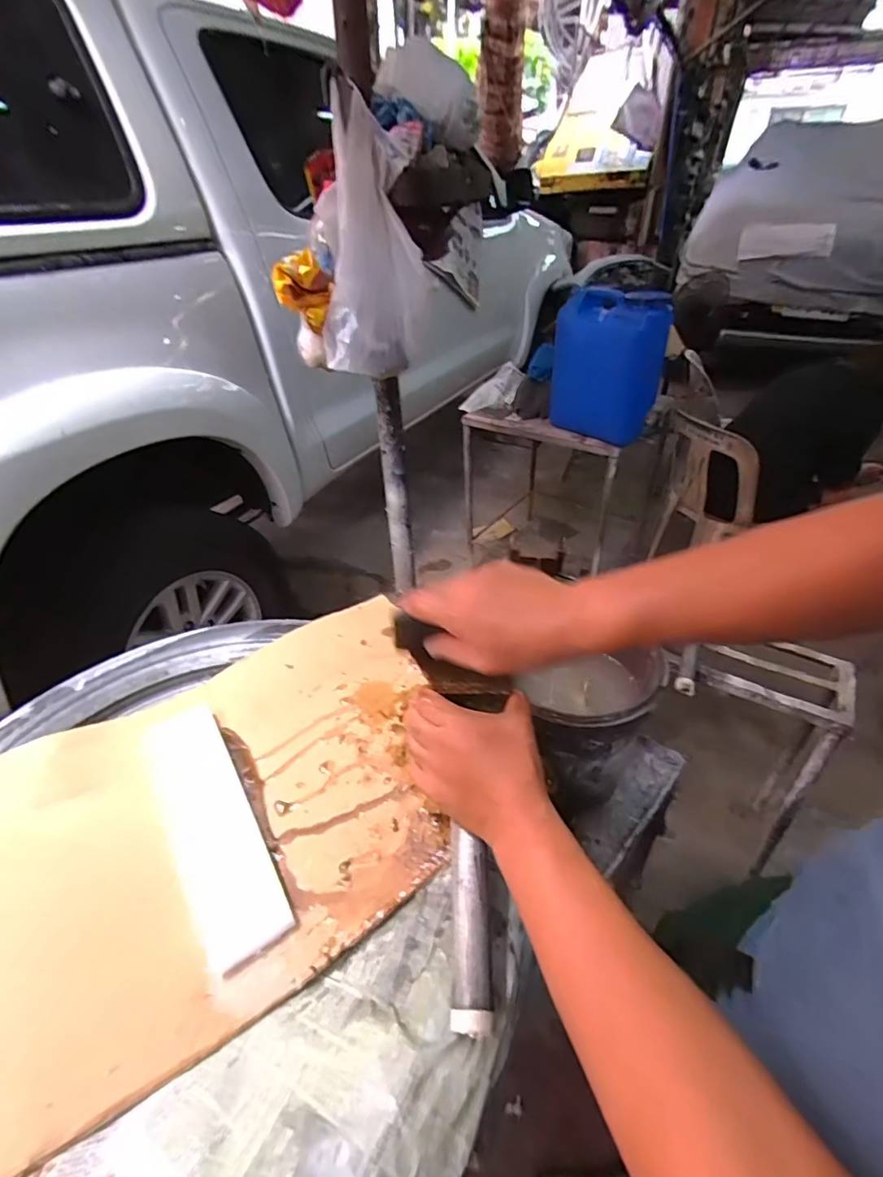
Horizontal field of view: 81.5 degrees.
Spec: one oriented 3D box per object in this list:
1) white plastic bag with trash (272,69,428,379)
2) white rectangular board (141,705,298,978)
[{"bbox_3d":[-0.161,-0.571,0.882,0.274,0.368,0.181,23,44,26],"label":"white plastic bag with trash"},{"bbox_3d":[-0.246,0.241,0.542,0.081,0.008,0.301,-23,44,-26],"label":"white rectangular board"}]

